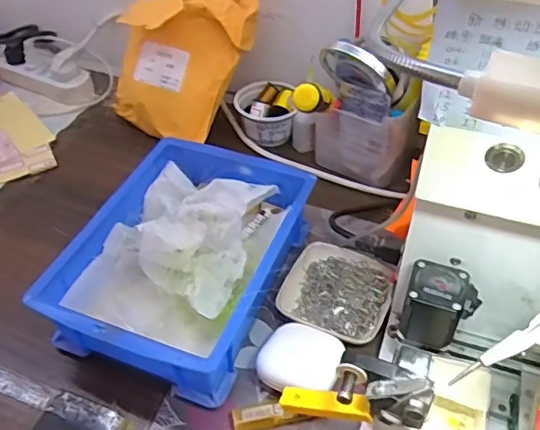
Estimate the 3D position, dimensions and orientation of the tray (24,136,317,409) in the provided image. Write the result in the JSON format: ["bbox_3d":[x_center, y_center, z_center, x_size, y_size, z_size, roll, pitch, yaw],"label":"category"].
[{"bbox_3d":[-0.078,0.037,0.539,0.178,0.069,0.245,15,48,16],"label":"tray"}]

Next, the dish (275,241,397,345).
[{"bbox_3d":[0.065,0.073,0.535,0.098,0.020,0.092,24,51,23],"label":"dish"}]

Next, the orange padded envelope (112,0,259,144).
[{"bbox_3d":[-0.108,-0.199,0.681,0.147,0.226,0.061,27,17,5],"label":"orange padded envelope"}]

